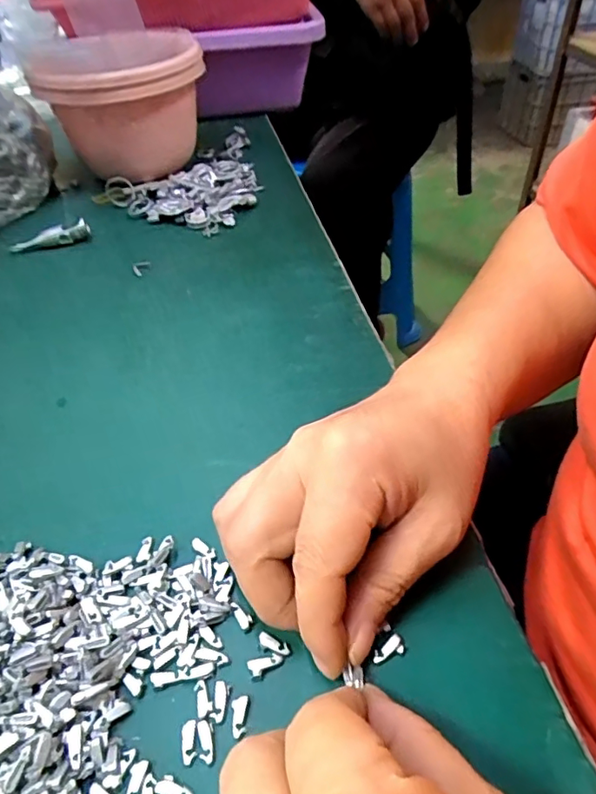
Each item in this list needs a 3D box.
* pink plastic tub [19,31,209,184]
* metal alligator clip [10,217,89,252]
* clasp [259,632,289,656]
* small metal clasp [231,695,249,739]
[{"bbox_3d":[-0.157,-0.267,0.497,0.139,0.120,0.145,-12,44,-7],"label":"pink plastic tub"},{"bbox_3d":[-0.204,-0.132,0.435,0.065,0.019,0.012,-6,44,0],"label":"metal alligator clip"},{"bbox_3d":[-0.009,0.093,0.199,0.012,0.004,0.004,25,51,11],"label":"clasp"},{"bbox_3d":[-0.020,0.109,0.181,0.006,0.004,0.012,-5,44,0],"label":"small metal clasp"}]

